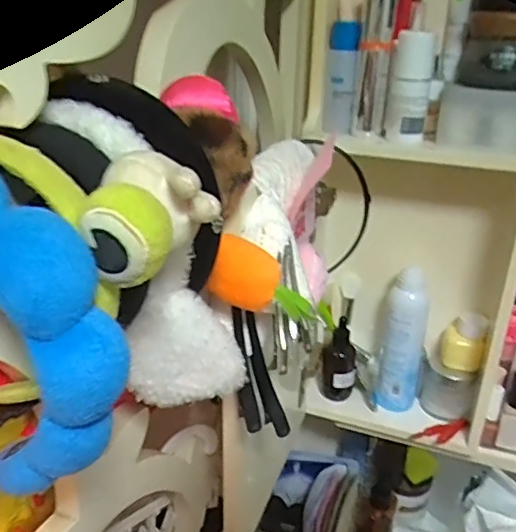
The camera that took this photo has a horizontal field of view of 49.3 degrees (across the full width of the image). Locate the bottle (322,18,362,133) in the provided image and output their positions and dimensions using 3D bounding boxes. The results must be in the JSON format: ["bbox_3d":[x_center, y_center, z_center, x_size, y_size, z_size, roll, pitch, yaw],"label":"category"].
[{"bbox_3d":[0.087,-0.200,0.596,0.029,0.109,0.036,3,25,2],"label":"bottle"}]

